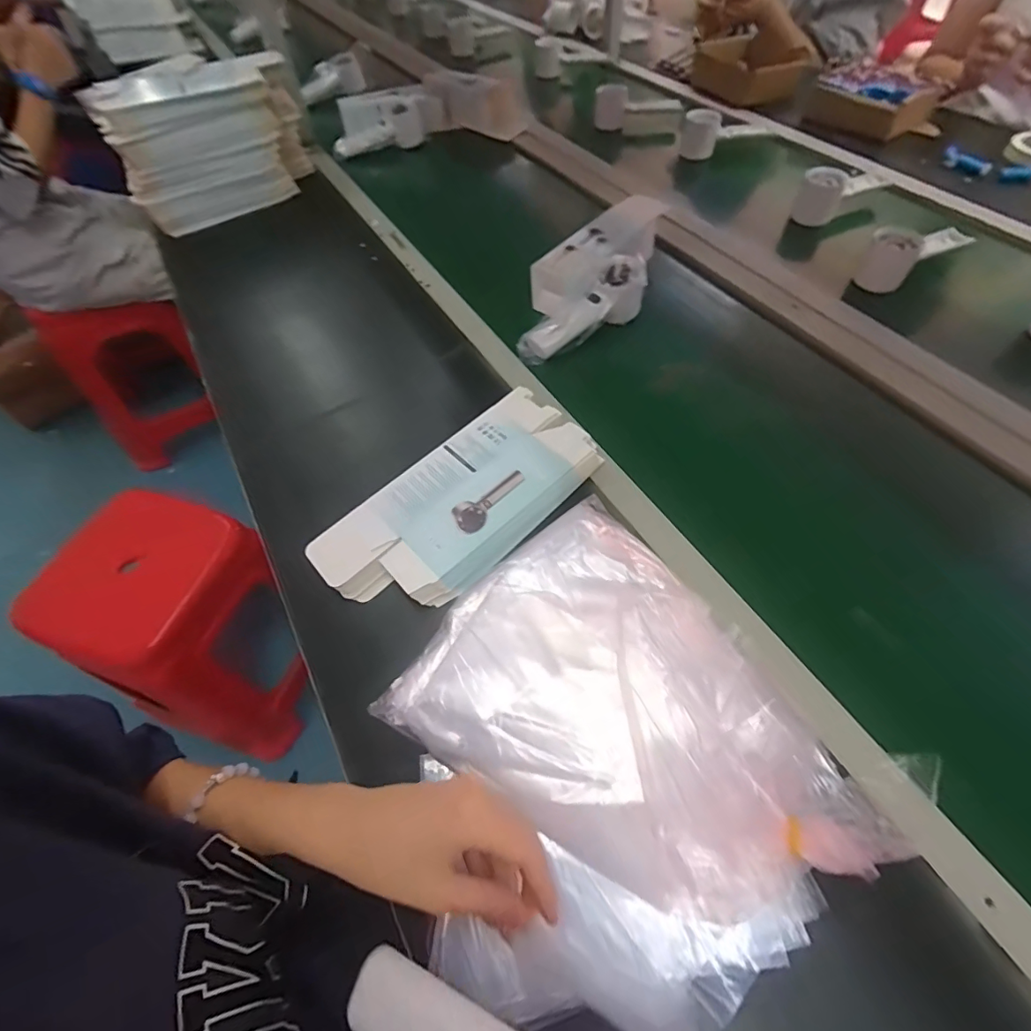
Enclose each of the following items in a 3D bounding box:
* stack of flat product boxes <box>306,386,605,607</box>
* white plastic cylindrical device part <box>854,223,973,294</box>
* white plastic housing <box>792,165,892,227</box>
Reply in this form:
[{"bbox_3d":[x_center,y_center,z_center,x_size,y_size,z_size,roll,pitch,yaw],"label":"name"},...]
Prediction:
[{"bbox_3d":[-0.052,-0.011,0.475,0.266,0.031,0.124,-38,63,-18],"label":"stack of flat product boxes"},{"bbox_3d":[0.515,-0.342,0.645,0.124,0.058,0.052,-25,59,-11],"label":"white plastic cylindrical device part"},{"bbox_3d":[0.481,-0.479,0.736,0.150,0.051,0.046,-23,59,-10],"label":"white plastic housing"}]

